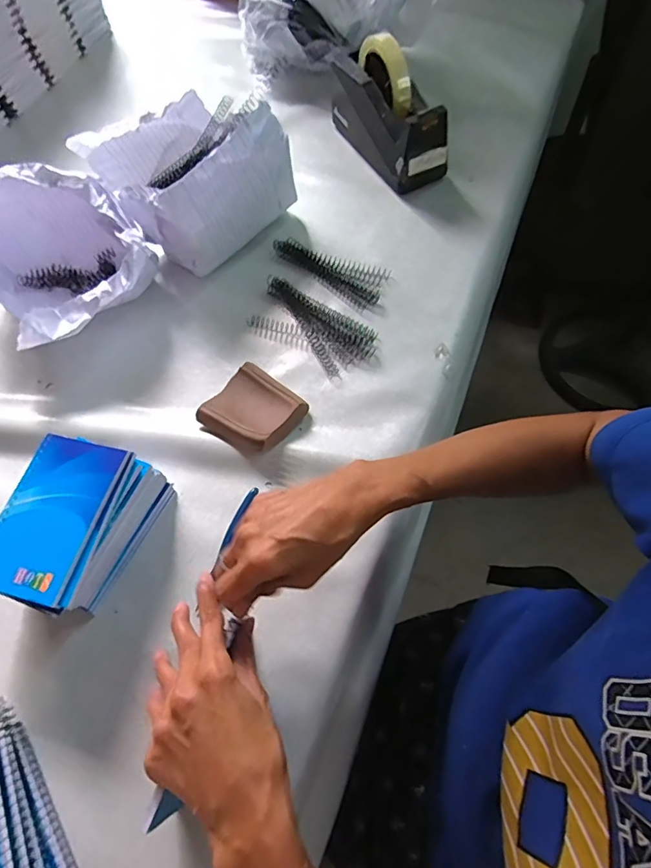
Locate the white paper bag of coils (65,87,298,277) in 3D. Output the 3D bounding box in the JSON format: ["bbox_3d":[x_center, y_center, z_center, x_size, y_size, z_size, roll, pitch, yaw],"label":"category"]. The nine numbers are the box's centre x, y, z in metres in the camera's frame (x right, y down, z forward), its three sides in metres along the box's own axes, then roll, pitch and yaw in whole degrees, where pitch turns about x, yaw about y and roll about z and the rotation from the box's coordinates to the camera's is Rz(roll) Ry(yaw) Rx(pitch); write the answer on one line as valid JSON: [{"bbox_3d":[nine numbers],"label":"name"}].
[{"bbox_3d":[-0.169,-0.323,0.592,0.183,0.125,0.212,-40,68,-15],"label":"white paper bag of coils"}]

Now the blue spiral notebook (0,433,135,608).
[{"bbox_3d":[-0.222,0.063,0.385,0.083,0.007,0.129,12,65,9],"label":"blue spiral notebook"}]

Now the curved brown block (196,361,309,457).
[{"bbox_3d":[-0.072,-0.025,0.495,0.091,0.028,0.091,31,69,17],"label":"curved brown block"}]

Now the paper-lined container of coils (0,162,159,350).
[{"bbox_3d":[-0.301,-0.202,0.542,0.178,0.128,0.210,-32,66,-12],"label":"paper-lined container of coils"}]

